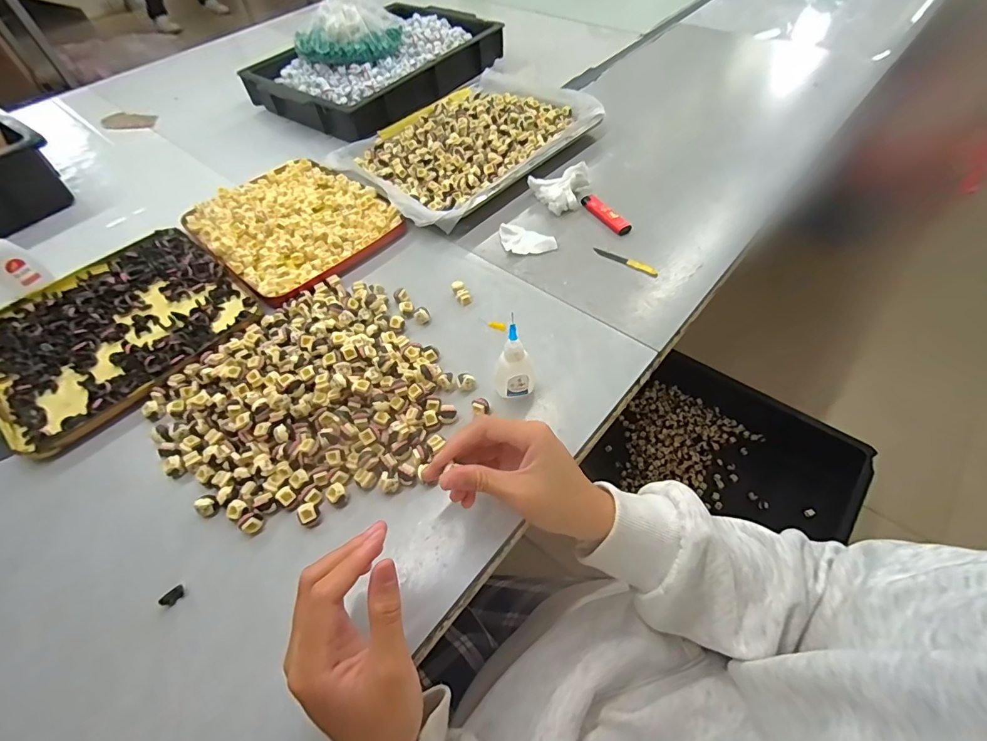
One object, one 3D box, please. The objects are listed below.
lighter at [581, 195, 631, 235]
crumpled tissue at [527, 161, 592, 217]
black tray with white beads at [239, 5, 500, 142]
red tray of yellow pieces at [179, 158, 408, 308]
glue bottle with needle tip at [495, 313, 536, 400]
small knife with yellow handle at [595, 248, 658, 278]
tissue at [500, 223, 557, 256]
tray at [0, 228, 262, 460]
[{"bbox_3d":[0.140,-0.197,0.565,0.016,0.015,0.079,-28,57,-15],"label":"lighter"},{"bbox_3d":[0.090,-0.240,0.586,0.069,0.034,0.065,-27,56,-14],"label":"crumpled tissue"},{"bbox_3d":[-0.190,-0.542,0.798,0.265,0.050,0.405,33,63,25],"label":"black tray with white beads"},{"bbox_3d":[-0.255,-0.191,0.575,0.241,0.023,0.199,36,64,26],"label":"red tray of yellow pieces"},{"bbox_3d":[0.017,-0.010,0.388,0.034,0.089,0.021,-6,54,0],"label":"glue bottle with needle tip"},{"bbox_3d":[0.152,-0.126,0.521,0.079,0.004,0.014,27,60,23],"label":"small knife with yellow handle"},{"bbox_3d":[0.036,-0.156,0.543,0.074,0.008,0.039,28,61,22],"label":"tissue"},{"bbox_3d":[-0.412,-0.052,0.490,0.250,0.018,0.240,35,64,26],"label":"tray"}]

